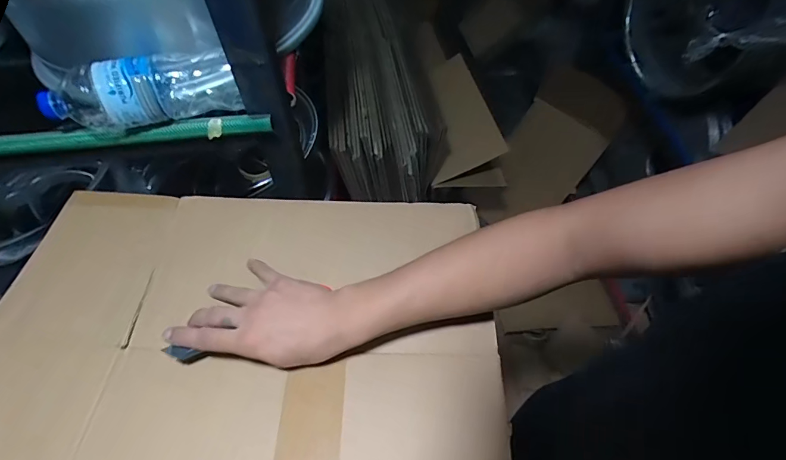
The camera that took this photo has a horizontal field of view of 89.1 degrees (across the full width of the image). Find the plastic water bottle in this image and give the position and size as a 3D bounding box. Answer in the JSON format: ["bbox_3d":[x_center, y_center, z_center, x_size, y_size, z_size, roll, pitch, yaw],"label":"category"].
[{"bbox_3d":[-0.299,-0.166,0.477,0.203,0.080,0.079,-20,56,-28],"label":"plastic water bottle"}]

